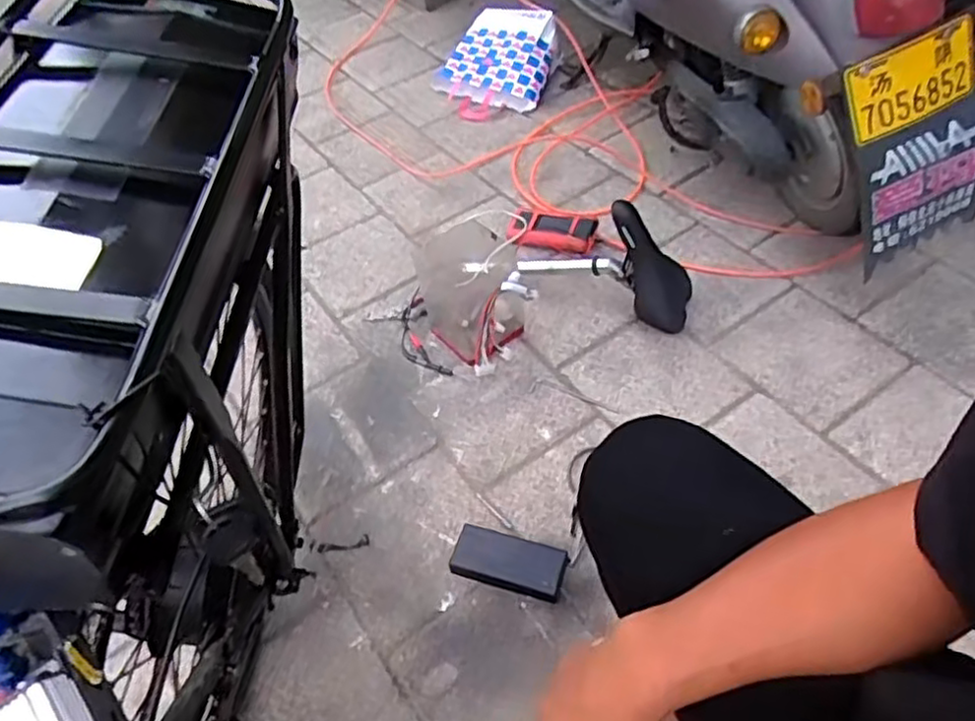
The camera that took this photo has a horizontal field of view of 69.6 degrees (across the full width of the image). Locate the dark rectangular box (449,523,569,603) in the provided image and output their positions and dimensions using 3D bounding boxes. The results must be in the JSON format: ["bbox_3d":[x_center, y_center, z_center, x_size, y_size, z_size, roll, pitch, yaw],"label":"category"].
[{"bbox_3d":[0.033,0.302,1.046,0.164,0.029,0.078,12,53,14],"label":"dark rectangular box"}]

